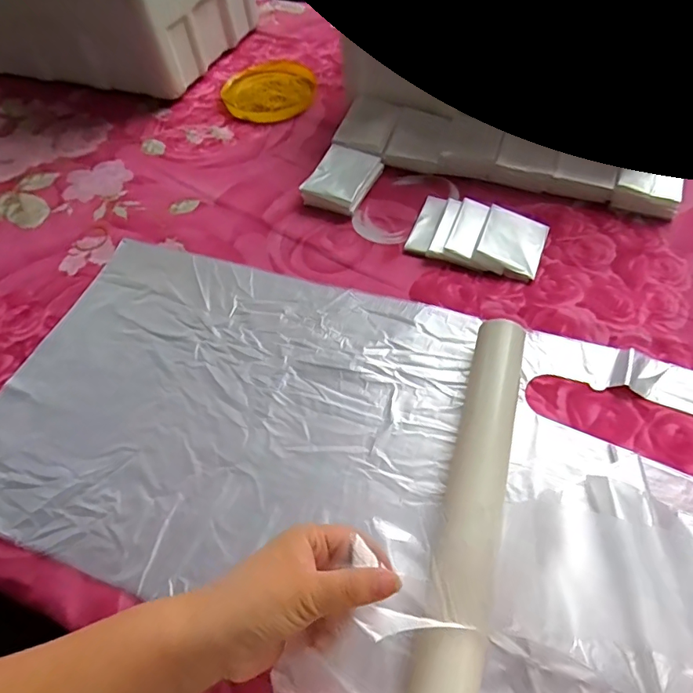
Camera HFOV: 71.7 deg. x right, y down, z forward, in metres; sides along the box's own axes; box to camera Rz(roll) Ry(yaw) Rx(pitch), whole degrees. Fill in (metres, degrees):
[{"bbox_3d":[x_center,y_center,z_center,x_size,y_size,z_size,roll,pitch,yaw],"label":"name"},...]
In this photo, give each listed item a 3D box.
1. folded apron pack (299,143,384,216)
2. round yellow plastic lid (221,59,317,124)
[{"bbox_3d":[-0.003,-0.195,0.559,0.067,0.029,0.089,21,60,18],"label":"folded apron pack"},{"bbox_3d":[-0.111,-0.376,0.694,0.132,0.013,0.147,-13,56,-5],"label":"round yellow plastic lid"}]

